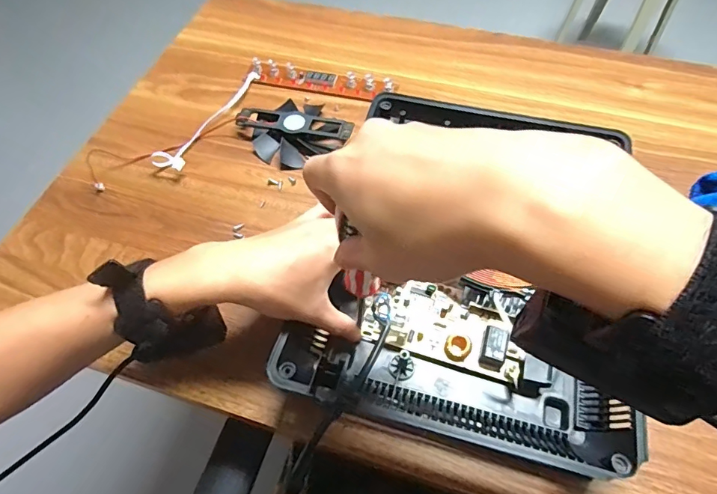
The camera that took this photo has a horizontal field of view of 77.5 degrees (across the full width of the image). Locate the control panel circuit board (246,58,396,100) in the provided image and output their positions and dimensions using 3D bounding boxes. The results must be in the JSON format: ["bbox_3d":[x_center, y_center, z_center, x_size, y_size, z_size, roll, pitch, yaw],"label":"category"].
[{"bbox_3d":[-0.051,-0.224,0.595,0.199,0.015,0.030,10,59,8],"label":"control panel circuit board"}]

